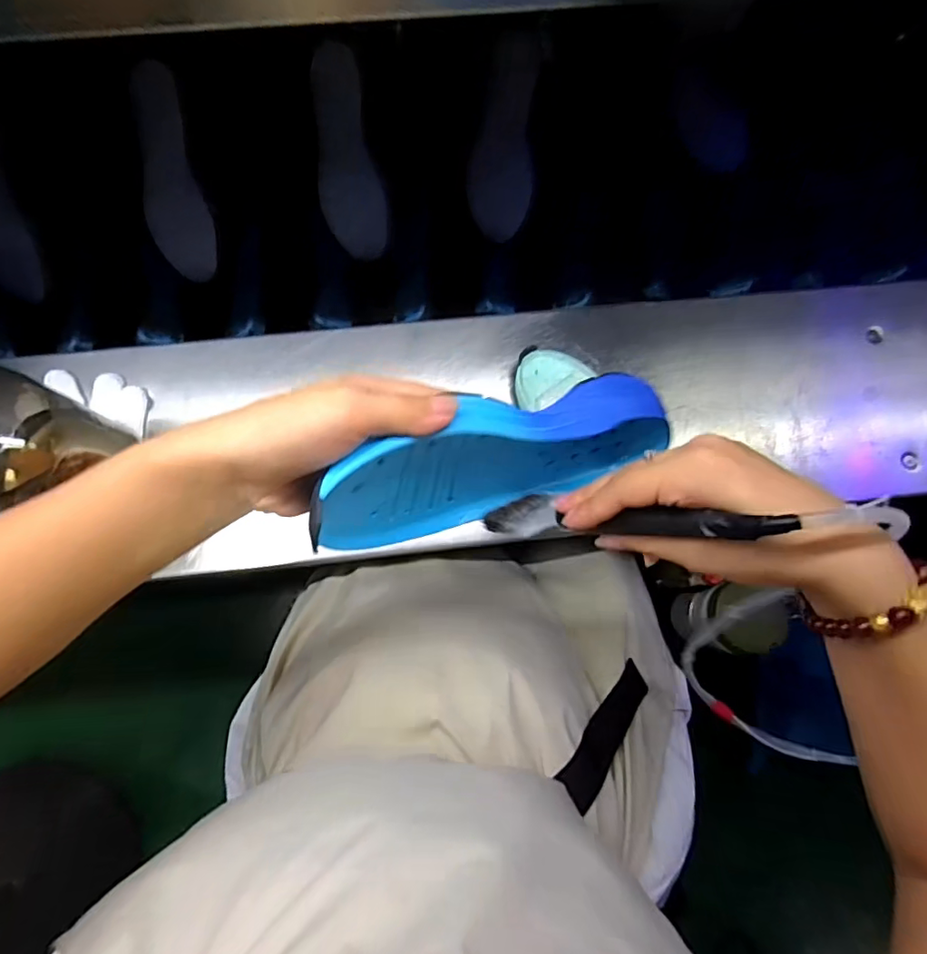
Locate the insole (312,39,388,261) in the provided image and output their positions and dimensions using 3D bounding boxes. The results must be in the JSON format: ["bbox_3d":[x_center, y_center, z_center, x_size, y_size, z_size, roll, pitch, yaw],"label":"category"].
[{"bbox_3d":[-0.129,-0.353,0.594,0.066,0.010,0.210,-8,102,-3],"label":"insole"}]

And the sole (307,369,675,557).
[{"bbox_3d":[0.018,-0.012,0.327,0.229,0.093,0.047,-15,51,-28],"label":"sole"}]

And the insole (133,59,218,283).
[{"bbox_3d":[-0.319,-0.328,0.586,0.067,0.014,0.213,-8,101,-3],"label":"insole"}]

